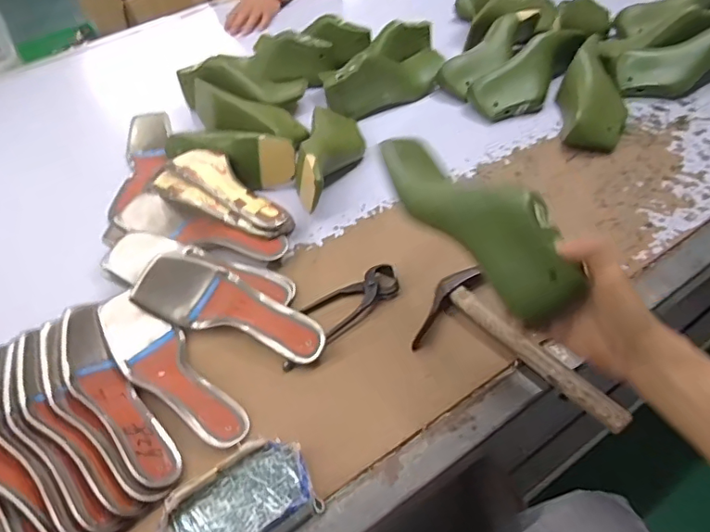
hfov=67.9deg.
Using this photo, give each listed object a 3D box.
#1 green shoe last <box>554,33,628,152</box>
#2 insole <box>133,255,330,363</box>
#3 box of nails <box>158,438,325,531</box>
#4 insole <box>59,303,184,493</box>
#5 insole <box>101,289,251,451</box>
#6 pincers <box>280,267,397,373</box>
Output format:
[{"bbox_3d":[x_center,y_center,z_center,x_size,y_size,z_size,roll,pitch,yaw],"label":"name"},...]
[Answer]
[{"bbox_3d":[0.362,-0.257,0.805,0.090,0.060,0.208,3,60,9],"label":"green shoe last"},{"bbox_3d":[-0.138,0.045,0.596,0.224,0.052,0.065,13,52,18],"label":"insole"},{"bbox_3d":[-0.100,0.212,0.459,0.129,0.026,0.084,-29,51,-17],"label":"box of nails"},{"bbox_3d":[-0.249,0.129,0.532,0.060,0.044,0.227,-31,51,-21],"label":"insole"},{"bbox_3d":[-0.199,0.108,0.557,0.070,0.033,0.223,-35,54,-22],"label":"insole"},{"bbox_3d":[-0.022,0.050,0.606,0.170,0.014,0.057,-33,53,-20],"label":"pincers"}]

